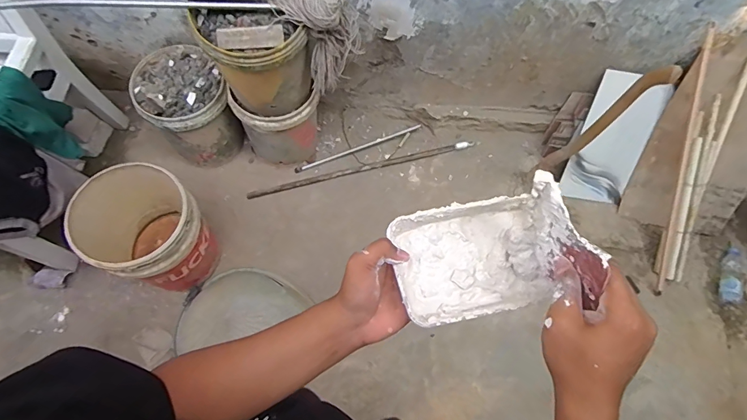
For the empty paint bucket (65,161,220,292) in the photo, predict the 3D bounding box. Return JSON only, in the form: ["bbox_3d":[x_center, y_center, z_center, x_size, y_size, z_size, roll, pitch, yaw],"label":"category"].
[{"bbox_3d":[-0.693,0.085,1.280,0.314,0.385,0.309,1,67,-3],"label":"empty paint bucket"}]

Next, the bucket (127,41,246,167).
[{"bbox_3d":[-0.684,-0.366,1.518,0.301,0.372,0.278,1,67,-3],"label":"bucket"}]

